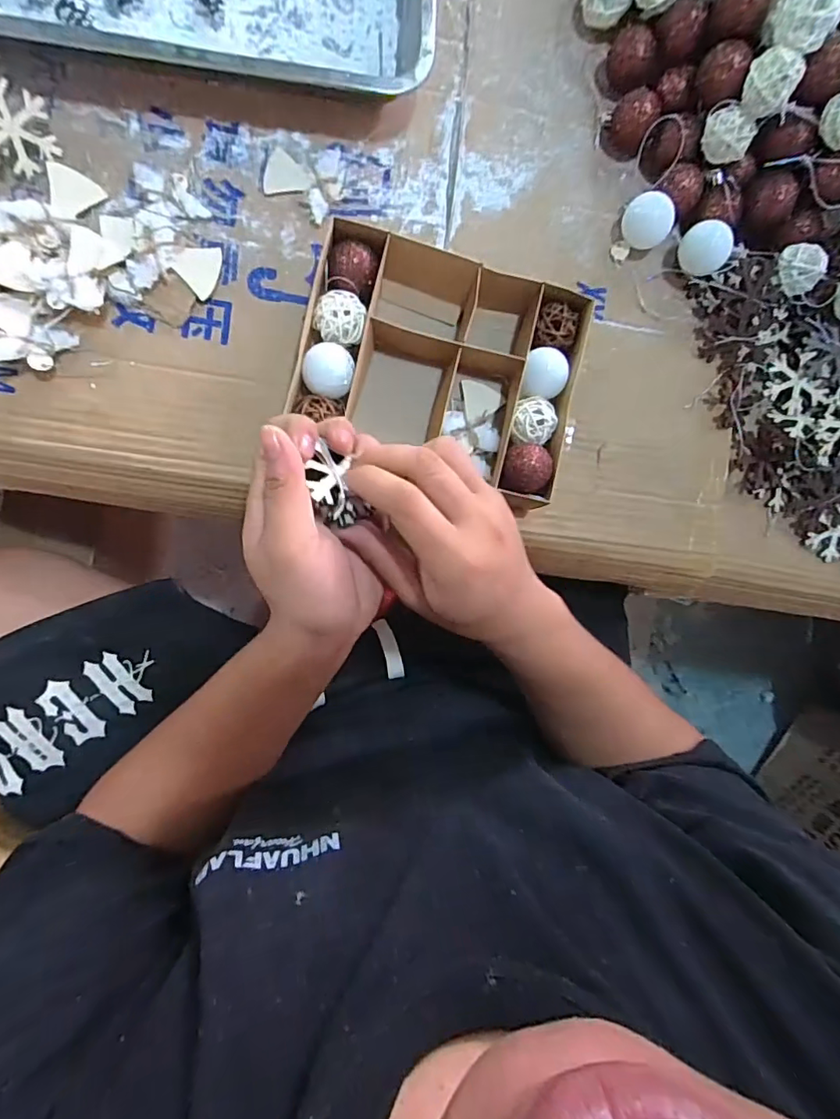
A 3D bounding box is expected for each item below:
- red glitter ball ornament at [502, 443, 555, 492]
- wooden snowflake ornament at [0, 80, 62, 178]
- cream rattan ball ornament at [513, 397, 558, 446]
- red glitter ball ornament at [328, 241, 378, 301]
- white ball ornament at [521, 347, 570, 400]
[{"bbox_3d":[0.078,-0.068,0.399,0.034,0.040,0.034,-3,91,-9],"label":"red glitter ball ornament"},{"bbox_3d":[-0.282,-0.299,0.358,0.052,0.010,0.050,0,120,-45],"label":"wooden snowflake ornament"},{"bbox_3d":[0.087,-0.108,0.414,0.037,0.037,0.036,0,90,-9],"label":"cream rattan ball ornament"},{"bbox_3d":[-0.051,-0.213,0.392,0.034,0.037,0.035,10,89,-9],"label":"red glitter ball ornament"},{"bbox_3d":[0.096,-0.144,0.413,0.037,0.037,0.034,-1,90,-9],"label":"white ball ornament"}]

